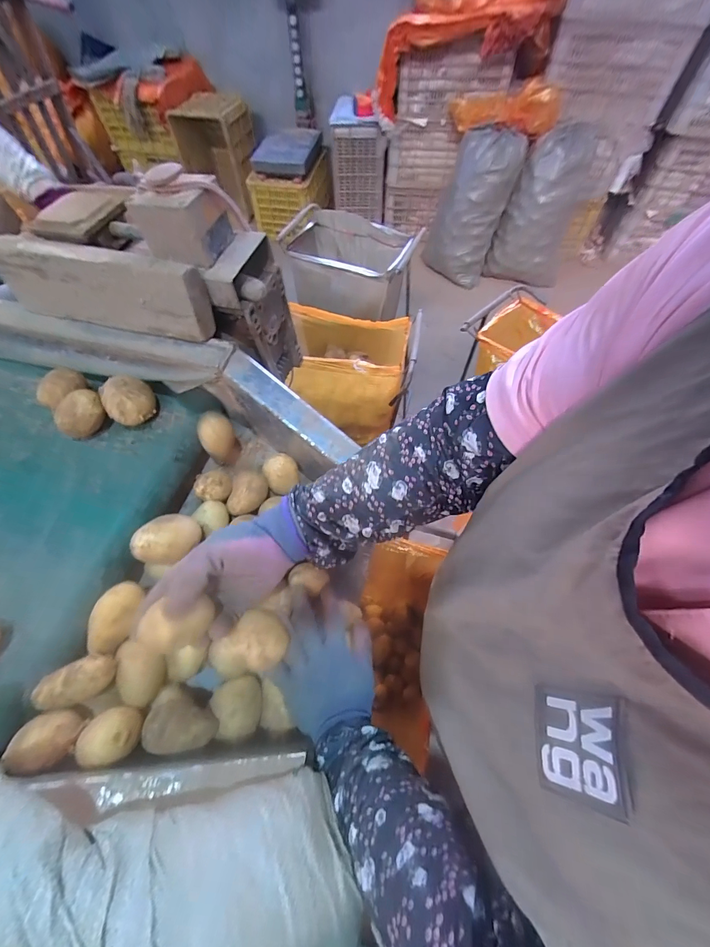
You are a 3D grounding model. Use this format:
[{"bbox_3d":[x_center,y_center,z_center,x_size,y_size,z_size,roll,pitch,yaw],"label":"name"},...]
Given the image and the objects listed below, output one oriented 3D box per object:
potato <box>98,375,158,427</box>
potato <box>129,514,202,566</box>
[{"bbox_3d":[-0.278,-0.088,0.445,0.058,0.046,0.067,-36,65,-18],"label":"potato"},{"bbox_3d":[-0.208,0.076,0.405,0.047,0.045,0.065,38,67,21],"label":"potato"}]

